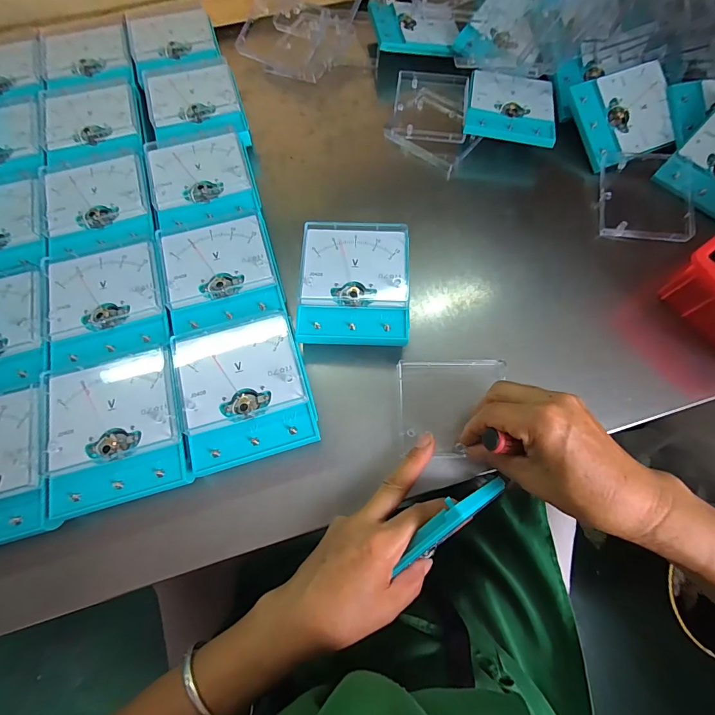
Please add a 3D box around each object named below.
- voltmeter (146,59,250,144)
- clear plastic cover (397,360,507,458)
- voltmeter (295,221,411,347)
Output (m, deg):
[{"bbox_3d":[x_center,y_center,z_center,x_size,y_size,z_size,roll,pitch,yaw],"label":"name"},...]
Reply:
[{"bbox_3d":[-0.185,-0.288,0.442,0.100,0.042,0.121,-16,70,-6],"label":"voltmeter"},{"bbox_3d":[0.084,0.042,0.330,0.094,0.008,0.085,-1,70,0],"label":"clear plastic cover"},{"bbox_3d":[-0.002,-0.065,0.355,0.098,0.038,0.121,2,70,1],"label":"voltmeter"}]

